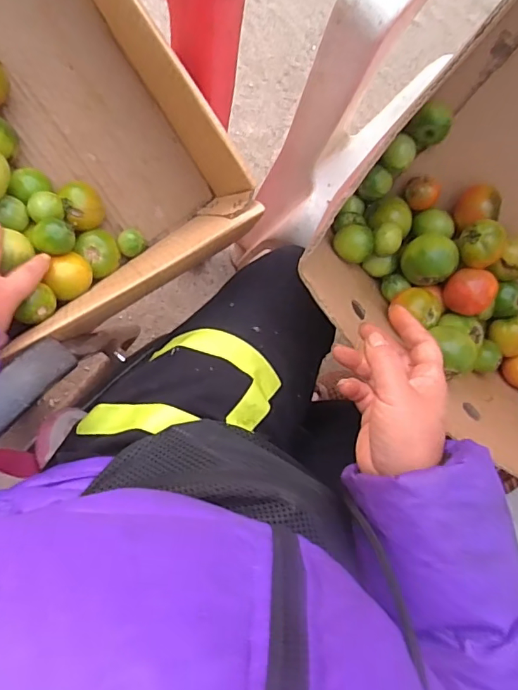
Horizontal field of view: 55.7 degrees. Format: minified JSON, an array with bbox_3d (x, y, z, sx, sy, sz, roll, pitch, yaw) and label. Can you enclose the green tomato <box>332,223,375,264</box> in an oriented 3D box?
[{"bbox_3d":[0.099,-0.106,0.524,0.038,0.041,0.036,0,88,-7],"label":"green tomato"}]

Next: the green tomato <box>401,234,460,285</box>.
[{"bbox_3d":[0.181,-0.091,0.525,0.045,0.050,0.051,-14,90,-8],"label":"green tomato"}]

